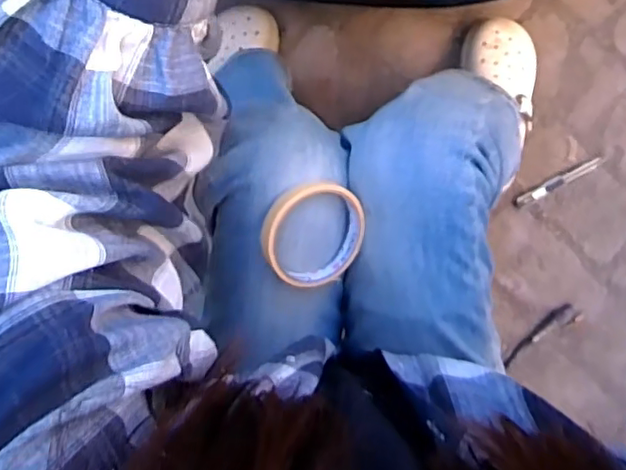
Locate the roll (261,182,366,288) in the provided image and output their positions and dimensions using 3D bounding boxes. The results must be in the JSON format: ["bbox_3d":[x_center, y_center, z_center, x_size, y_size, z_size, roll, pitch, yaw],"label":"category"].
[{"bbox_3d":[0.001,0.000,0.498,0.088,0.016,0.087,-10,114,-24],"label":"roll"}]

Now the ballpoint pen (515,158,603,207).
[{"bbox_3d":[0.373,-0.080,0.925,0.137,0.010,0.017,-31,96,7],"label":"ballpoint pen"}]

